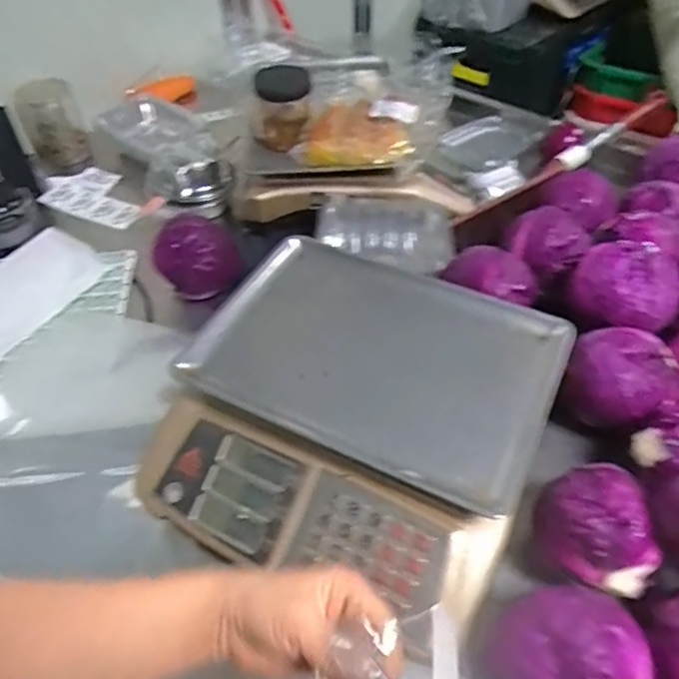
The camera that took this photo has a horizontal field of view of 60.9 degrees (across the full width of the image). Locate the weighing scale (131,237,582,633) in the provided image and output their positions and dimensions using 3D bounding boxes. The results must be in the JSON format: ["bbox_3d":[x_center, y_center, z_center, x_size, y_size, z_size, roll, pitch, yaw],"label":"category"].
[{"bbox_3d":[0.016,0.067,0.572,0.337,0.092,0.342,21,52,19],"label":"weighing scale"}]

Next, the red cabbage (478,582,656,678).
[{"bbox_3d":[0.172,0.241,0.430,0.102,0.090,0.100,-32,55,-24],"label":"red cabbage"}]

